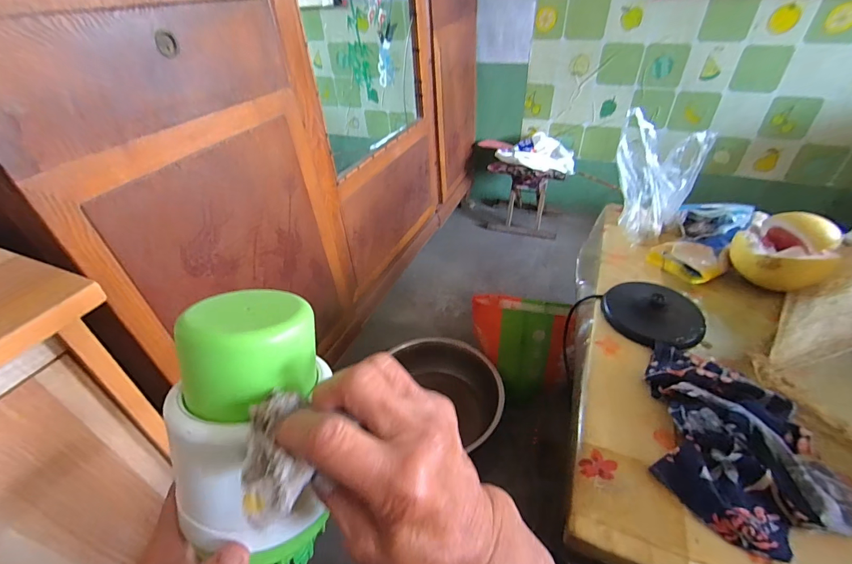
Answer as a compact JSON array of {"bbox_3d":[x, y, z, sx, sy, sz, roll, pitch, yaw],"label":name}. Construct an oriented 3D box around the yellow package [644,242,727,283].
[{"bbox_3d":[0.498,-0.042,0.736,0.126,0.044,0.067,26,47,31],"label":"yellow package"}]

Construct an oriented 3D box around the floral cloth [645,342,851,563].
[{"bbox_3d":[0.381,0.178,0.459,0.188,0.048,0.248,11,41,17],"label":"floral cloth"}]

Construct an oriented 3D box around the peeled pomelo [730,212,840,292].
[{"bbox_3d":[0.614,-0.054,0.662,0.106,0.109,0.138,-32,47,-31],"label":"peeled pomelo"}]

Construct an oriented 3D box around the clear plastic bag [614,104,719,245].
[{"bbox_3d":[0.446,-0.200,0.769,0.144,0.224,0.086,17,43,23],"label":"clear plastic bag"}]

